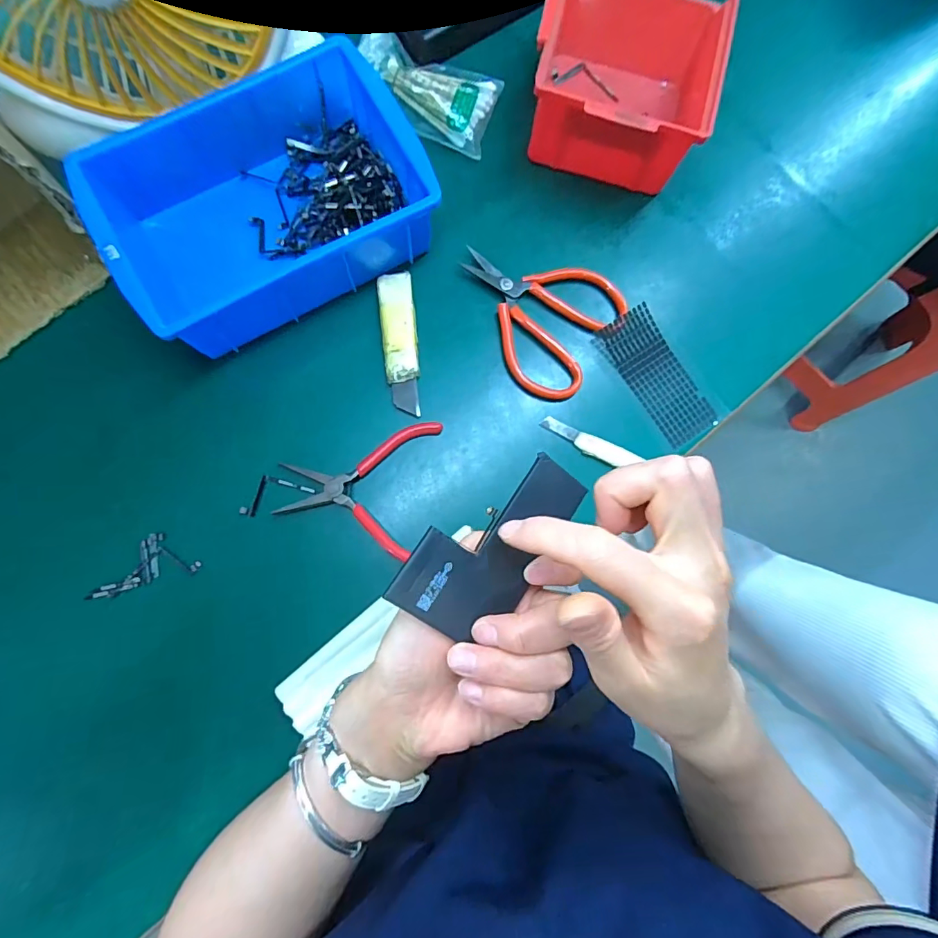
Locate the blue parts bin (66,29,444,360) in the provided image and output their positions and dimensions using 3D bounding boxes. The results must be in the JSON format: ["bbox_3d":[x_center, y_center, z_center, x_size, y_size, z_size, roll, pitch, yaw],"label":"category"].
[{"bbox_3d":[-0.136,-0.180,0.326,0.202,0.060,0.137,-29,89,-6],"label":"blue parts bin"}]

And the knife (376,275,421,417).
[{"bbox_3d":[-0.050,-0.091,0.350,0.024,0.011,0.104,-6,83,-4],"label":"knife"}]

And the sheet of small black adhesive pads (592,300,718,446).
[{"bbox_3d":[0.141,-0.069,0.359,0.044,0.006,0.103,-34,86,-1],"label":"sheet of small black adhesive pads"}]

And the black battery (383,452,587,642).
[{"bbox_3d":[0.011,0.033,0.225,0.056,0.004,0.092,37,81,-18],"label":"black battery"}]

